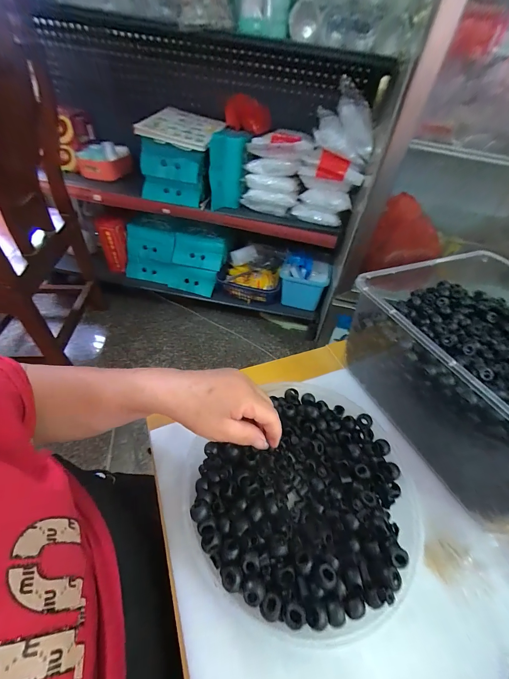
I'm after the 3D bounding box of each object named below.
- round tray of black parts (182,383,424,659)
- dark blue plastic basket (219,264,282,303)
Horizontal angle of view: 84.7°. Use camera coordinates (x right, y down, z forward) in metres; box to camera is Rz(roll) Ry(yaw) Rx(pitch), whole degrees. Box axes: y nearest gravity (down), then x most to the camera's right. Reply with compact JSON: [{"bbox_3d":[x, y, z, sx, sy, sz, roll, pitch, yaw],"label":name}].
[{"bbox_3d":[0.043,0.164,0.303,0.225,0.071,0.226,2,46,-2],"label":"round tray of black parts"},{"bbox_3d":[-0.026,-0.252,1.180,0.268,0.108,0.168,4,46,-1],"label":"dark blue plastic basket"}]

